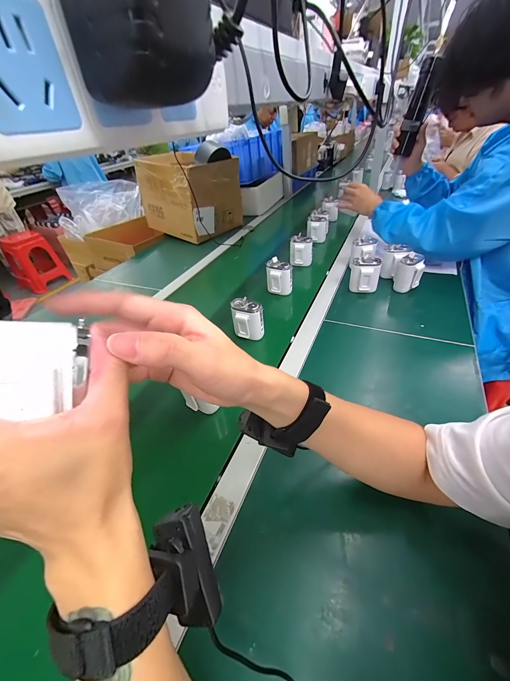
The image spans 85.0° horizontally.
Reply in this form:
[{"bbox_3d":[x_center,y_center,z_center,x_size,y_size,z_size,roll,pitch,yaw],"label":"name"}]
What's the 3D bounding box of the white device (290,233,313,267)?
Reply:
[{"bbox_3d":[0.143,-0.276,0.859,0.068,0.083,0.042,-4,39,4],"label":"white device"}]

